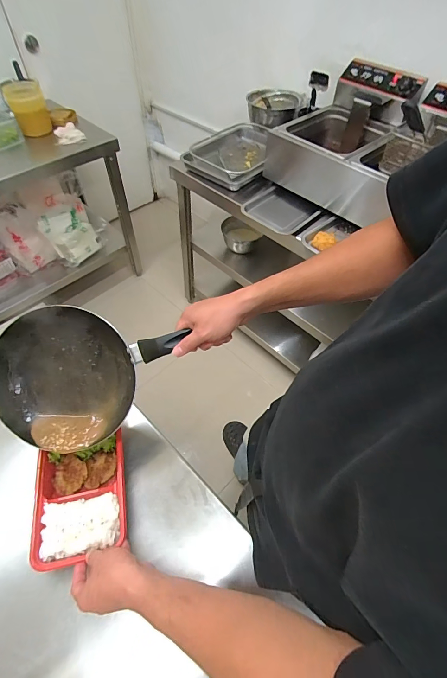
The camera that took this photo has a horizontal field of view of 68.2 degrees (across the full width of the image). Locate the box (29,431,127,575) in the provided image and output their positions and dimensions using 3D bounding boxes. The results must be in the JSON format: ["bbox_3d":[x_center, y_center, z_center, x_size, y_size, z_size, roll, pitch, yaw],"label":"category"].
[{"bbox_3d":[-0.236,0.255,0.543,0.137,0.036,0.186,-10,55,-9],"label":"box"}]

